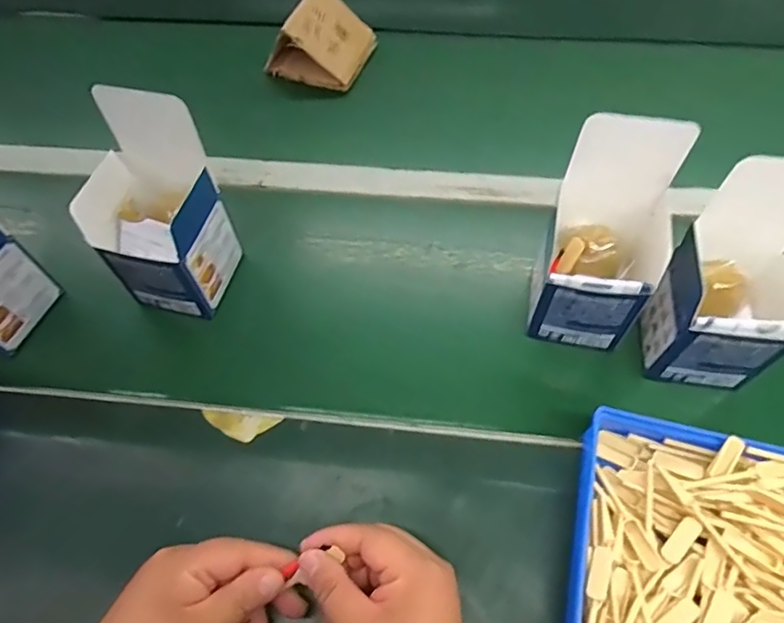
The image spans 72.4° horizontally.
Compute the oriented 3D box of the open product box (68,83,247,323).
[{"bbox_3d":[-0.207,-0.087,0.455,0.093,0.174,0.089,15,60,11],"label":"open product box"}]

